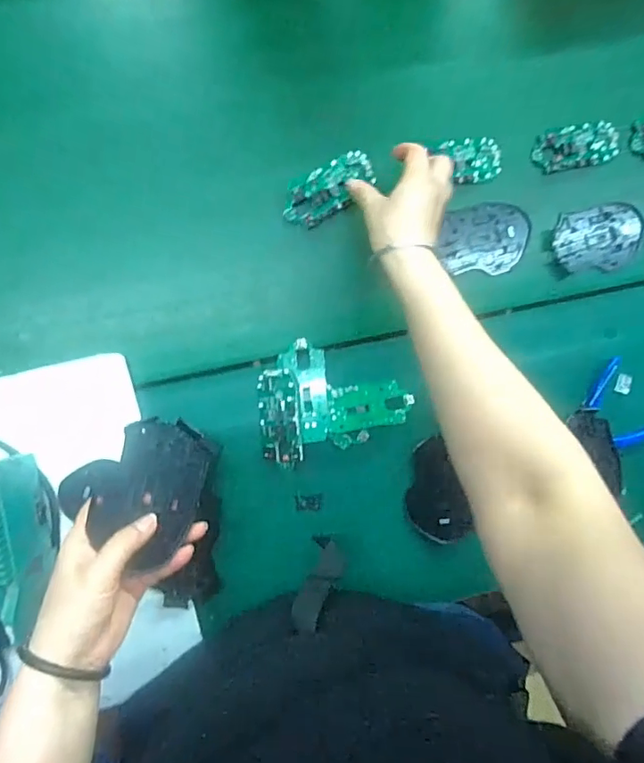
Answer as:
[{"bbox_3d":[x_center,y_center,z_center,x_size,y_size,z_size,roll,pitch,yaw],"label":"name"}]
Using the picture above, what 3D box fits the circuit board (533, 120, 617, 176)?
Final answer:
[{"bbox_3d":[0.280,-0.257,0.555,0.104,0.005,0.046,-14,94,-9],"label":"circuit board"}]

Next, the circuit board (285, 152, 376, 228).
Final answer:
[{"bbox_3d":[0.006,-0.193,0.509,0.099,0.008,0.048,-34,97,-7],"label":"circuit board"}]

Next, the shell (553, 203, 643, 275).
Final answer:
[{"bbox_3d":[0.309,-0.158,0.562,0.109,0.007,0.070,-14,94,-9],"label":"shell"}]

